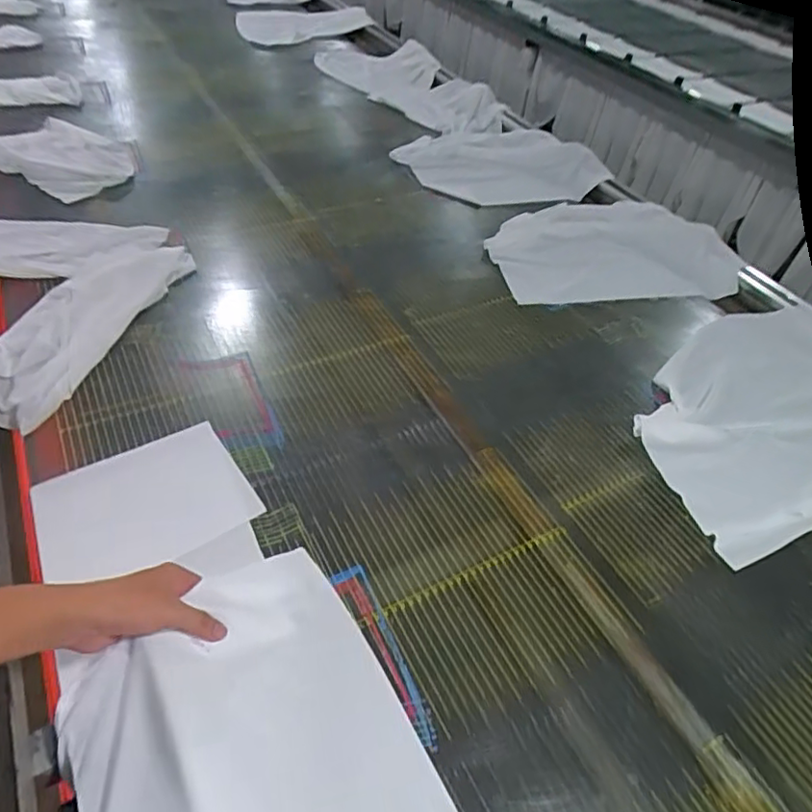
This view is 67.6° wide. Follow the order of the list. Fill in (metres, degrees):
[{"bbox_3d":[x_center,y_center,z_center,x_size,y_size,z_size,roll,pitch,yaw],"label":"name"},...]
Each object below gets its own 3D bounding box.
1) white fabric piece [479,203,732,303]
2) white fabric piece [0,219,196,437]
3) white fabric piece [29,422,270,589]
[{"bbox_3d":[0.386,-0.316,1.190,0.433,0.038,0.325,-8,47,-13],"label":"white fabric piece"},{"bbox_3d":[-0.658,-0.194,0.956,0.518,0.054,0.500,15,47,8],"label":"white fabric piece"},{"bbox_3d":[-0.308,0.114,0.713,0.224,0.014,0.167,-24,53,-25],"label":"white fabric piece"}]

